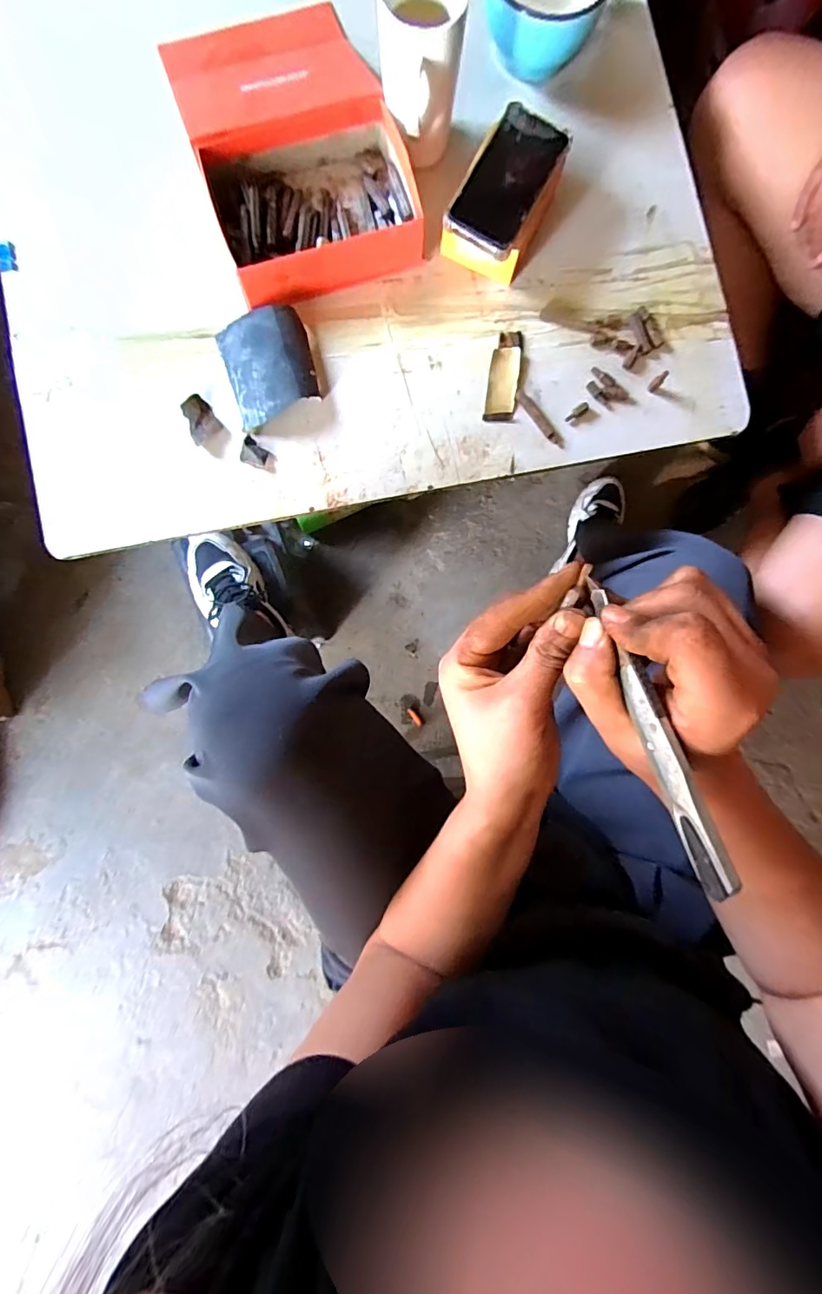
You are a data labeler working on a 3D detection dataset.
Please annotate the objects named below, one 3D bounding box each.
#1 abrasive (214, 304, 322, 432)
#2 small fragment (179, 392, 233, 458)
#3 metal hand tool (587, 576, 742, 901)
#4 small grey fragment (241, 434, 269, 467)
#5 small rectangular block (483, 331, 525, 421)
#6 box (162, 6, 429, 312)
[{"bbox_3d":[-0.150,-0.297,0.518,0.090,0.026,0.113,-16,87,-4],"label":"abrasive"},{"bbox_3d":[-0.221,-0.237,0.524,0.034,0.008,0.067,-35,89,-5],"label":"small fragment"},{"bbox_3d":[0.108,0.037,0.215,0.009,0.012,0.141,-18,80,-3],"label":"metal hand tool"},{"bbox_3d":[-0.168,-0.211,0.525,0.027,0.007,0.027,13,86,-2],"label":"small grey fragment"},{"bbox_3d":[0.105,-0.305,0.542,0.034,0.013,0.105,9,86,-3],"label":"small rectangular block"},{"bbox_3d":[-0.127,-0.545,0.529,0.207,0.051,0.324,-19,88,-4],"label":"box"}]

